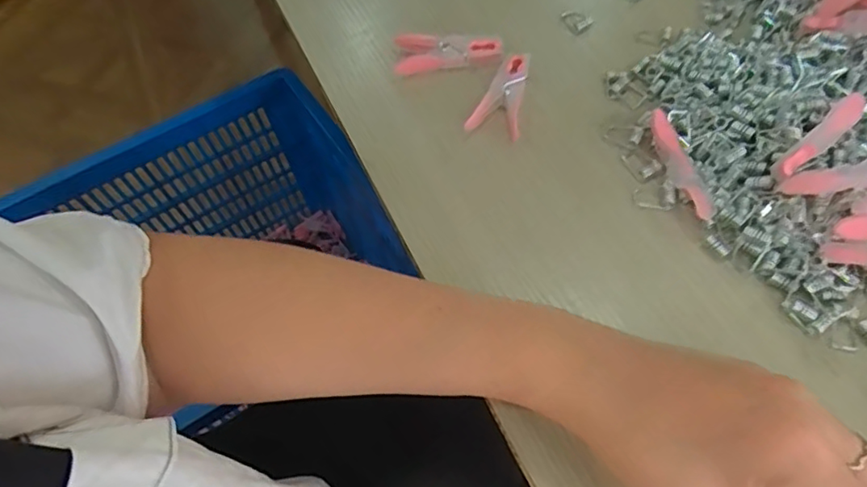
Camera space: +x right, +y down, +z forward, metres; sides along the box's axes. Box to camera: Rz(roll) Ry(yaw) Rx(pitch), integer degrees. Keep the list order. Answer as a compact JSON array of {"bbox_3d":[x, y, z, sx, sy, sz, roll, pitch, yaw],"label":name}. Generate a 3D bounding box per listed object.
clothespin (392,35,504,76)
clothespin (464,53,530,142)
[{"bbox_3d":[0.010,-0.138,0.401,0.075,0.017,0.022,-3,59,3],"label":"clothespin"},{"bbox_3d":[0.048,-0.102,0.377,0.033,0.011,0.072,13,61,12],"label":"clothespin"}]

